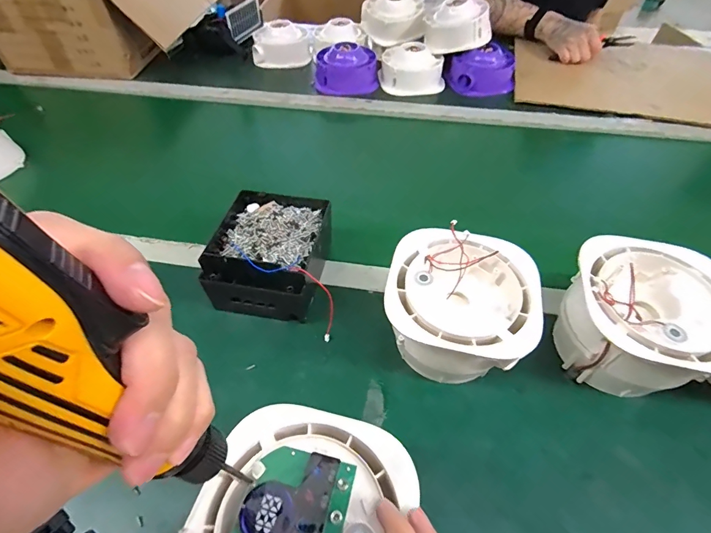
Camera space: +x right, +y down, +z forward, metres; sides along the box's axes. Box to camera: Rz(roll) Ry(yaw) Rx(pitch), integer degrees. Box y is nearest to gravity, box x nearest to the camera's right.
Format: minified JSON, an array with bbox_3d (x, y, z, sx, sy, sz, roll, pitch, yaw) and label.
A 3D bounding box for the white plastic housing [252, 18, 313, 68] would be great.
[{"bbox_3d":[-0.173,-0.519,0.885,0.132,0.075,0.073,-2,50,-1],"label":"white plastic housing"}]

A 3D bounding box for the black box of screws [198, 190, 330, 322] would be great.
[{"bbox_3d":[-0.102,-0.019,0.463,0.123,0.071,0.152,7,50,6],"label":"black box of screws"}]

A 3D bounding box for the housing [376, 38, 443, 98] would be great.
[{"bbox_3d":[0.122,-0.424,0.810,0.142,0.073,0.104,6,50,5],"label":"housing"}]

